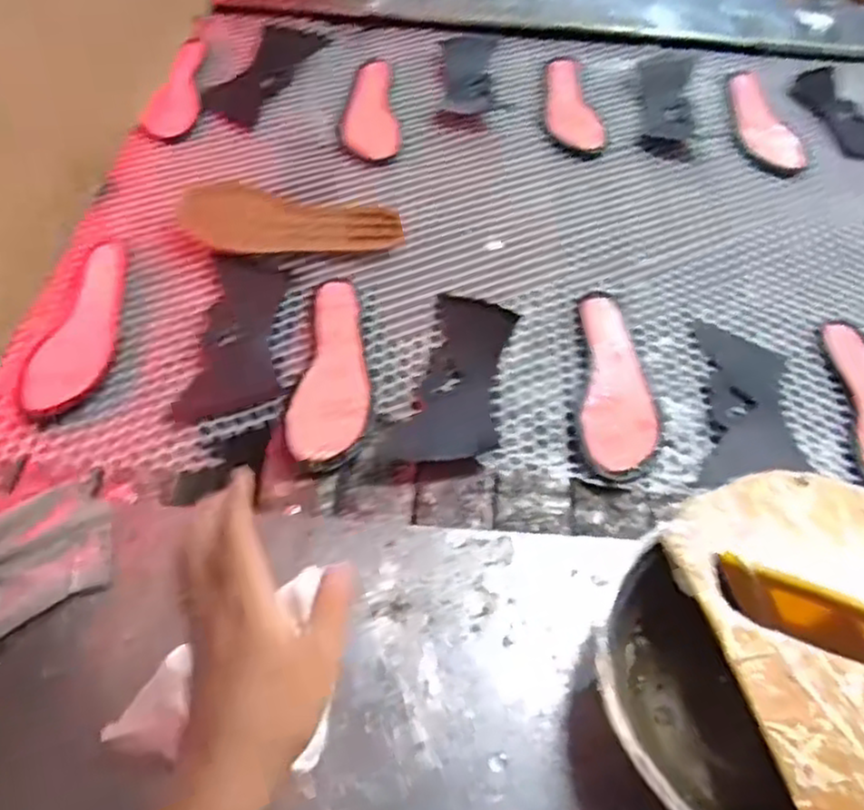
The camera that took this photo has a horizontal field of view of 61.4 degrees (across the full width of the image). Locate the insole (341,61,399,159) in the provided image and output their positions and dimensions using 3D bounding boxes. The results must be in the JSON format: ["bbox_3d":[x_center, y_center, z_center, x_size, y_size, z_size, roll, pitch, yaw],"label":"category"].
[{"bbox_3d":[-0.082,-0.382,0.939,0.071,0.008,0.182,-7,64,-3],"label":"insole"}]

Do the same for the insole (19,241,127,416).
[{"bbox_3d":[-0.337,-0.075,0.696,0.070,0.015,0.212,2,54,-4],"label":"insole"}]

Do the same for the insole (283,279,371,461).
[{"bbox_3d":[-0.088,-0.035,0.676,0.070,0.024,0.192,7,54,0],"label":"insole"}]

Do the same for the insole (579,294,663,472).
[{"bbox_3d":[0.177,-0.026,0.683,0.068,0.027,0.213,8,54,1],"label":"insole"}]

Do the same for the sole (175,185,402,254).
[{"bbox_3d":[-0.146,-0.195,0.771,0.224,0.013,0.069,-3,85,-15],"label":"sole"}]

